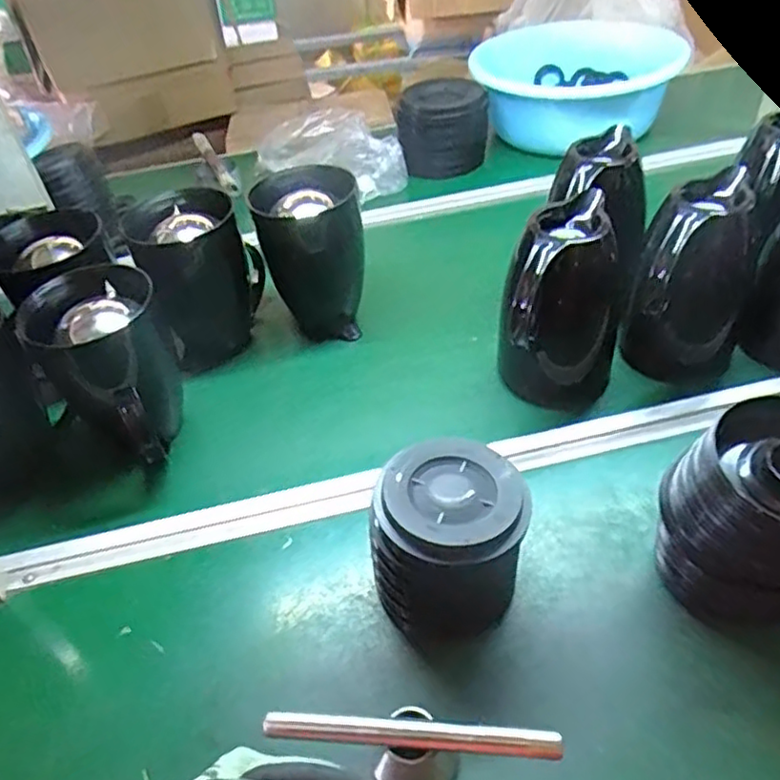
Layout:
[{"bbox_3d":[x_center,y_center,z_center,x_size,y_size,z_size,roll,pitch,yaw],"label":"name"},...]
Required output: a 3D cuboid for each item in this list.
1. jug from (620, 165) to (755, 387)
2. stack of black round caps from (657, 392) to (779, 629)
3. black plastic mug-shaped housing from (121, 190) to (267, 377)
[{"bbox_3d":[0.321,-0.108,0.712,0.114,0.191,0.142,14,47,22],"label":"jug"},{"bbox_3d":[0.294,0.102,0.526,0.126,0.155,0.125,-14,43,-7],"label":"stack of black round caps"},{"bbox_3d":[-0.229,-0.139,0.823,0.134,0.181,0.155,-15,43,-8],"label":"black plastic mug-shaped housing"}]

